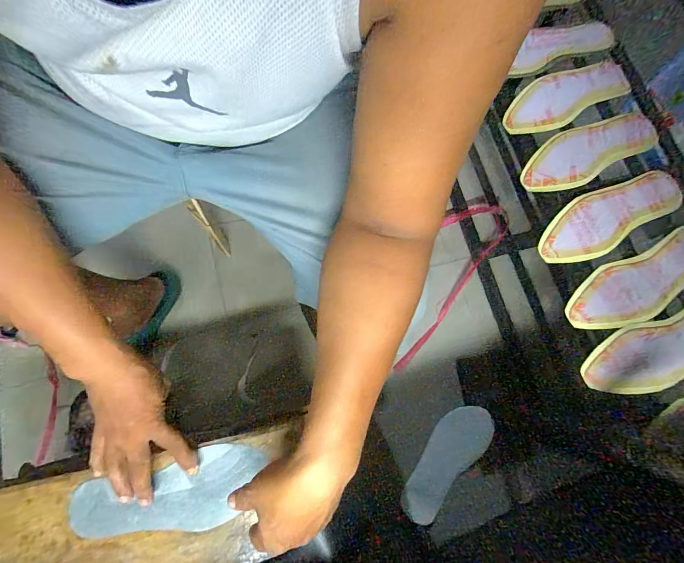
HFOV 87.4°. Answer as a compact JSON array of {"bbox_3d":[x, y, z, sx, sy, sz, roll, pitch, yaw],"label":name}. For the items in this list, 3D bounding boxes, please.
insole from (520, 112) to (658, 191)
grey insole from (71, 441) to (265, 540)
[{"bbox_3d":[0.420,-0.225,0.622,0.239,0.034,0.097,-27,77,-7],"label":"insole"},{"bbox_3d":[-0.215,0.272,0.451,0.236,0.007,0.089,-15,76,-5],"label":"grey insole"}]

